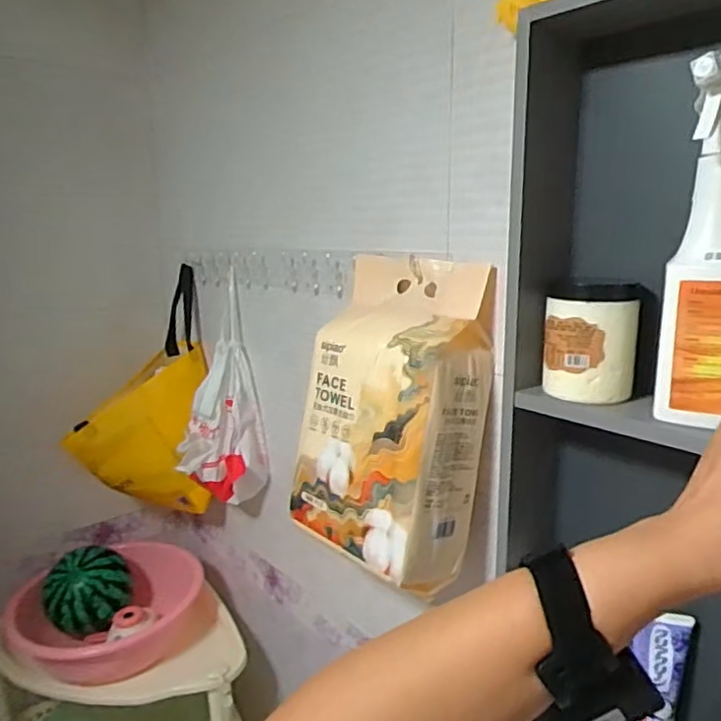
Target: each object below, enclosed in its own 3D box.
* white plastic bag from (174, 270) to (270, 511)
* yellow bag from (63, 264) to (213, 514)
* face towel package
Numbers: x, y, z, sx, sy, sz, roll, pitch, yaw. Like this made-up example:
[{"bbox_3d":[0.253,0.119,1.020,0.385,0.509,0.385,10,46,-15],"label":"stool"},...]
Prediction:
[{"bbox_3d":[-0.220,0.074,1.036,0.102,0.335,0.121,5,13,24],"label":"white plastic bag"},{"bbox_3d":[-0.404,0.083,1.112,0.234,0.399,0.198,-2,12,-9],"label":"yellow bag"},{"bbox_3d":[0.032,0.057,0.706,0.137,0.315,0.199,-11,16,-42],"label":"face towel package"}]

